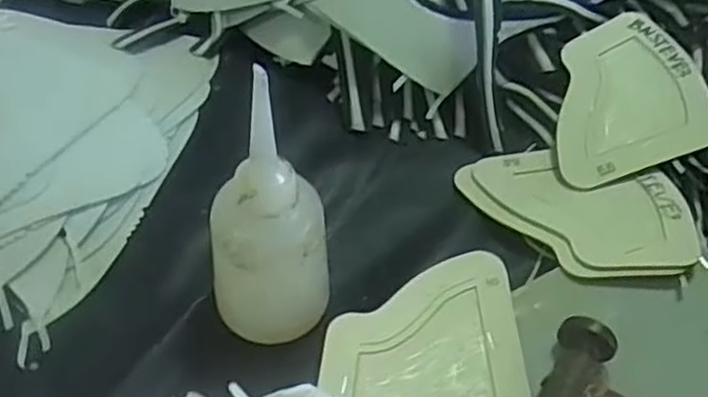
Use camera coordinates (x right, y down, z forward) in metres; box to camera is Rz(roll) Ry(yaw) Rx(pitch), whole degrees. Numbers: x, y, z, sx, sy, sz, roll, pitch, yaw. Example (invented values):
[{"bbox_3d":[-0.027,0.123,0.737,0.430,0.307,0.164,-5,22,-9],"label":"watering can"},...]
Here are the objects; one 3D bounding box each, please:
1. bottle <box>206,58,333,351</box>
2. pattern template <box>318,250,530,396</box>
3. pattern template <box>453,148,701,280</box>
[{"bbox_3d":[-0.040,0.020,0.372,0.060,0.155,0.063,4,54,-3],"label":"bottle"},{"bbox_3d":[0.038,0.080,0.408,0.106,0.004,0.112,0,52,-4],"label":"pattern template"},{"bbox_3d":[0.140,0.008,0.473,0.137,0.007,0.102,0,45,5],"label":"pattern template"}]

